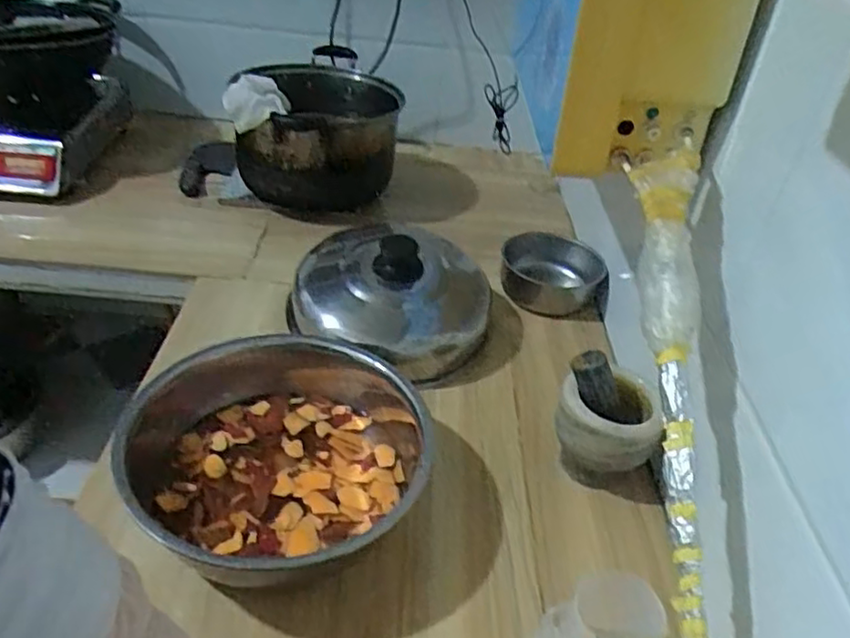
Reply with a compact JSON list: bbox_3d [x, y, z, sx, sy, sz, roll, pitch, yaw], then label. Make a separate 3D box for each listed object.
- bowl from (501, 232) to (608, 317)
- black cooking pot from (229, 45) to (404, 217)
[{"bbox_3d":[0.188,-0.067,1.001,0.149,0.057,0.134,9,37,3],"label":"bowl"},{"bbox_3d":[-0.181,-0.300,1.139,0.249,0.194,0.291,-9,39,-19],"label":"black cooking pot"}]

